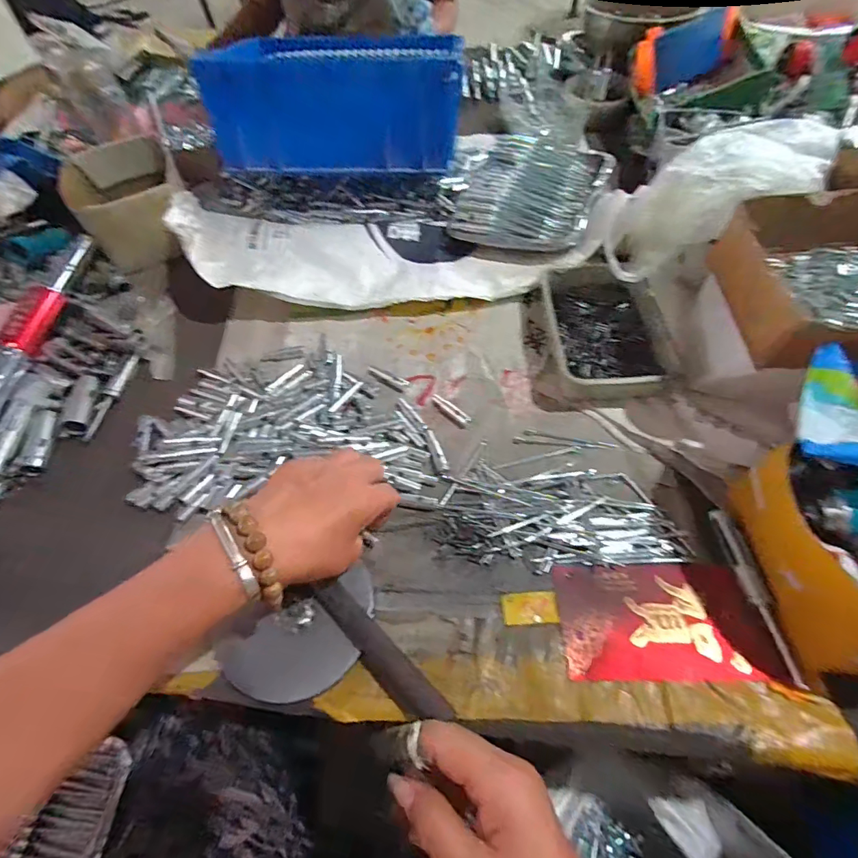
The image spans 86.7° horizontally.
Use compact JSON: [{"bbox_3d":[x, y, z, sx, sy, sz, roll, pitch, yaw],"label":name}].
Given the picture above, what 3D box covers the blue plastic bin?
[{"bbox_3d":[-0.120,-0.429,0.591,0.309,0.129,0.123,-5,58,0],"label":"blue plastic bin"}]

